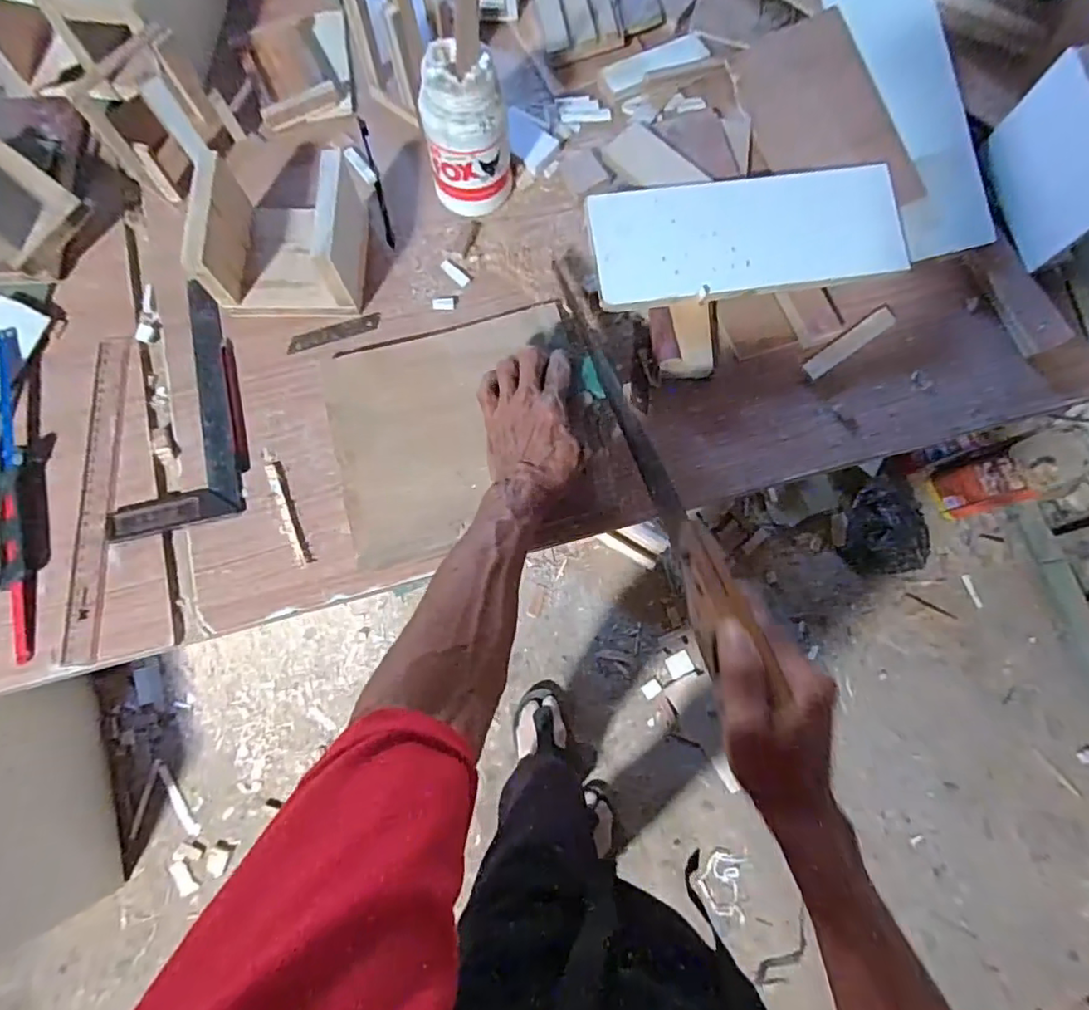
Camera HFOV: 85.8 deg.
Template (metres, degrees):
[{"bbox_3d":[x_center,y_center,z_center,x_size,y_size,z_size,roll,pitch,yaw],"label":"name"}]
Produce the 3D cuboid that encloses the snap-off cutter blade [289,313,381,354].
[{"bbox_3d":[-0.206,-0.169,0.576,0.090,0.004,0.019,-20,79,-6],"label":"snap-off cutter blade"}]

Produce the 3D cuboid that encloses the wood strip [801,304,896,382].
[{"bbox_3d":[0.302,-0.161,0.576,0.113,0.009,0.022,-36,81,-9],"label":"wood strip"}]

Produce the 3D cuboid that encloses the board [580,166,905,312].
[{"bbox_3d":[0.194,-0.261,0.562,0.297,0.016,0.114,-11,85,-5],"label":"board"}]

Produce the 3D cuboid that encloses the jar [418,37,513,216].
[{"bbox_3d":[-0.071,-0.346,0.549,0.075,0.130,0.066,-5,78,-3],"label":"jar"}]

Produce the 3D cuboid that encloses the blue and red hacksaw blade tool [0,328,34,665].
[{"bbox_3d":[-0.474,-0.015,0.519,0.023,0.009,0.300,-11,78,-4],"label":"blue and red hacksaw blade tool"}]

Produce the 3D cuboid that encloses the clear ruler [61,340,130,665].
[{"bbox_3d":[-0.404,-0.010,0.530,0.030,0.005,0.294,-3,77,-4],"label":"clear ruler"}]

